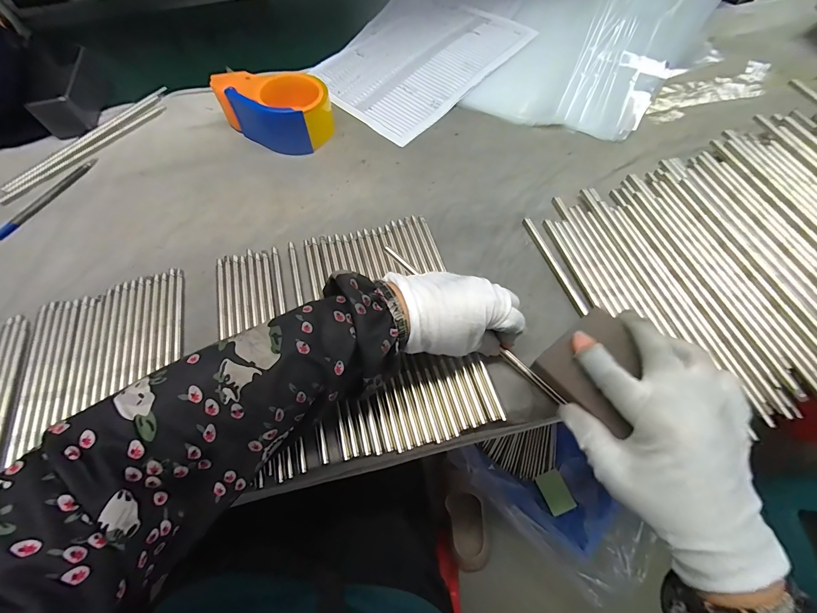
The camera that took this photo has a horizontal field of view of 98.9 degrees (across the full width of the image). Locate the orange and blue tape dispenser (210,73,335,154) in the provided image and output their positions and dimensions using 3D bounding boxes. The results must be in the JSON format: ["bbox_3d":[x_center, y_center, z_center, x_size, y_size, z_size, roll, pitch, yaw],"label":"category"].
[{"bbox_3d":[-0.166,-0.252,0.438,0.135,0.058,0.082,28,68,15],"label":"orange and blue tape dispenser"}]

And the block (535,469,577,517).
[{"bbox_3d":[0.374,0.472,0.889,0.066,0.013,0.093,-23,66,-9],"label":"block"}]

